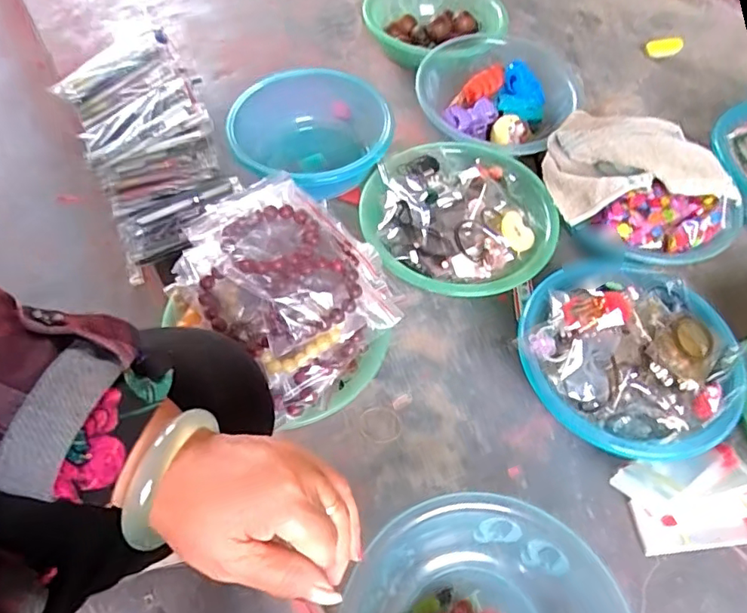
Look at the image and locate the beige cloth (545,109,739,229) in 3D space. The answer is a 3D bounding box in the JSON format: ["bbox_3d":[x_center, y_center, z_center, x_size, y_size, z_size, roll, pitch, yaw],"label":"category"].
[{"bbox_3d":[0.321,-0.199,0.688,0.217,0.057,0.184,-7,58,-7],"label":"beige cloth"}]

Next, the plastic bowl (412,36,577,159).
[{"bbox_3d":[0.176,-0.309,0.797,0.213,0.075,0.198,1,59,-2],"label":"plastic bowl"}]

